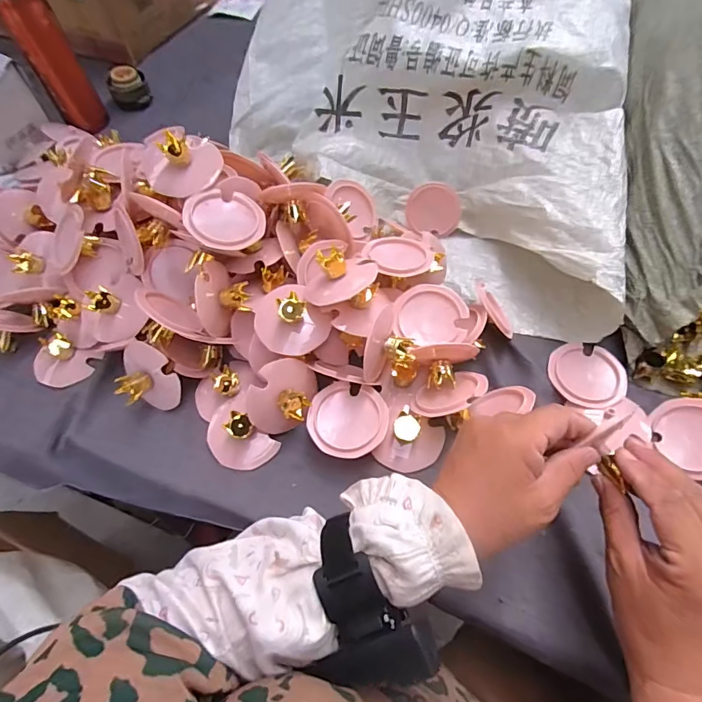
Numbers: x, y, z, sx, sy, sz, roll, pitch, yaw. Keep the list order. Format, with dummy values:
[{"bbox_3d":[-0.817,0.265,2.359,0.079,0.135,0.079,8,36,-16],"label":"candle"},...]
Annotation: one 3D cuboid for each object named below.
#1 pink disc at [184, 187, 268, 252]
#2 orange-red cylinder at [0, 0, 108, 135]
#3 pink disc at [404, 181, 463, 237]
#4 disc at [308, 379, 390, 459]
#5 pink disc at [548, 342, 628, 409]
[{"bbox_3d":[-0.126,-0.129,0.437,0.071,0.015,0.074,8,57,-12],"label":"pink disc"},{"bbox_3d":[-0.459,-0.452,0.681,0.066,0.206,0.054,-29,62,-14],"label":"orange-red cylinder"},{"bbox_3d":[0.110,-0.188,0.592,0.070,0.066,0.007,7,27,4],"label":"pink disc"},{"bbox_3d":[-0.003,0.065,0.428,0.073,0.006,0.073,-1,59,2],"label":"disc"},{"bbox_3d":[0.253,0.027,0.478,0.076,0.013,0.073,2,59,3],"label":"pink disc"}]

